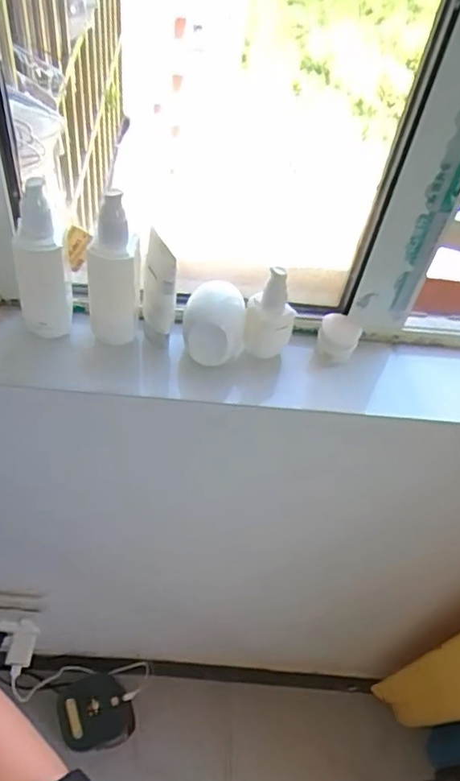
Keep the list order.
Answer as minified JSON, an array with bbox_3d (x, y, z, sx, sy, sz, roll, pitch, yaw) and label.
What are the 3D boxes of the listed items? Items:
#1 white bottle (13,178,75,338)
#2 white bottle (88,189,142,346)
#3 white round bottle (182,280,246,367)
[{"bbox_3d":[-0.167,-0.110,0.534,0.052,0.157,0.047,-13,57,-15],"label":"white bottle"},{"bbox_3d":[-0.105,-0.109,0.550,0.050,0.159,0.049,-8,56,-11],"label":"white bottle"},{"bbox_3d":[-0.014,-0.060,0.560,0.055,0.058,0.049,4,54,-3],"label":"white round bottle"}]

